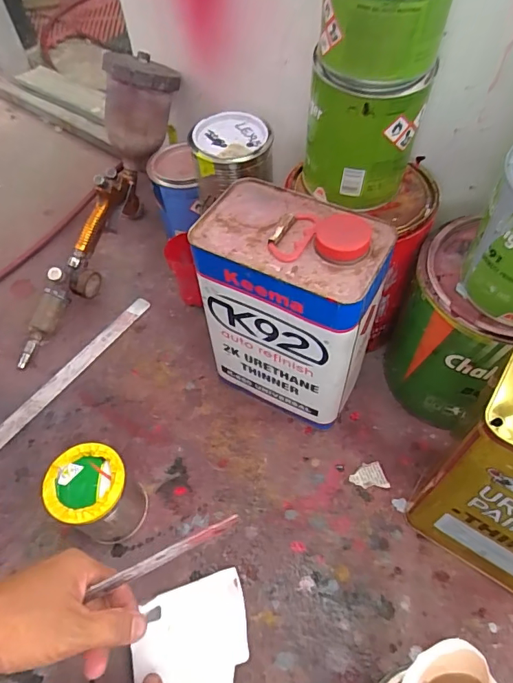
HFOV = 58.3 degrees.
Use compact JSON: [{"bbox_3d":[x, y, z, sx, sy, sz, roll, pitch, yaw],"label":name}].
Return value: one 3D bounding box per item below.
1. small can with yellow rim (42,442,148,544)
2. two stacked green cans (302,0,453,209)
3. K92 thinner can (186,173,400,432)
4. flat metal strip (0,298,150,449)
[{"bbox_3d":[-0.164,0.163,0.484,0.075,0.107,0.074,-1,56,2],"label":"small can with yellow rim"},{"bbox_3d":[0.099,-0.230,0.417,0.100,0.196,0.093,5,55,7],"label":"two stacked green cans"},{"bbox_3d":[0.036,-0.027,0.504,0.168,0.259,0.107,24,60,19],"label":"K92 thinner can"},{"bbox_3d":[-0.253,0.036,0.635,0.025,0.007,0.288,29,62,20],"label":"flat metal strip"}]

